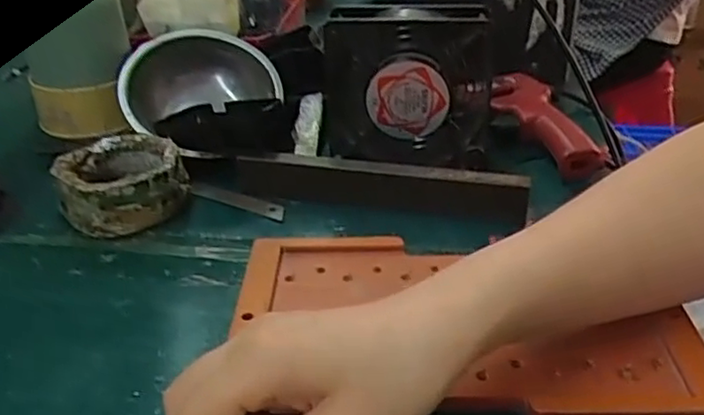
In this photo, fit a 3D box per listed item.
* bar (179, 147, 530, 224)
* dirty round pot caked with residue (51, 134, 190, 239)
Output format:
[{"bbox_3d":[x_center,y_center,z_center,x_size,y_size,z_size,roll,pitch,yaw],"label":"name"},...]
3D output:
[{"bbox_3d":[-0.004,-0.020,0.487,0.249,0.030,0.020,8,31,15],"label":"bar"},{"bbox_3d":[-0.166,-0.018,0.486,0.082,0.043,0.078,-3,31,2],"label":"dirty round pot caked with residue"}]

